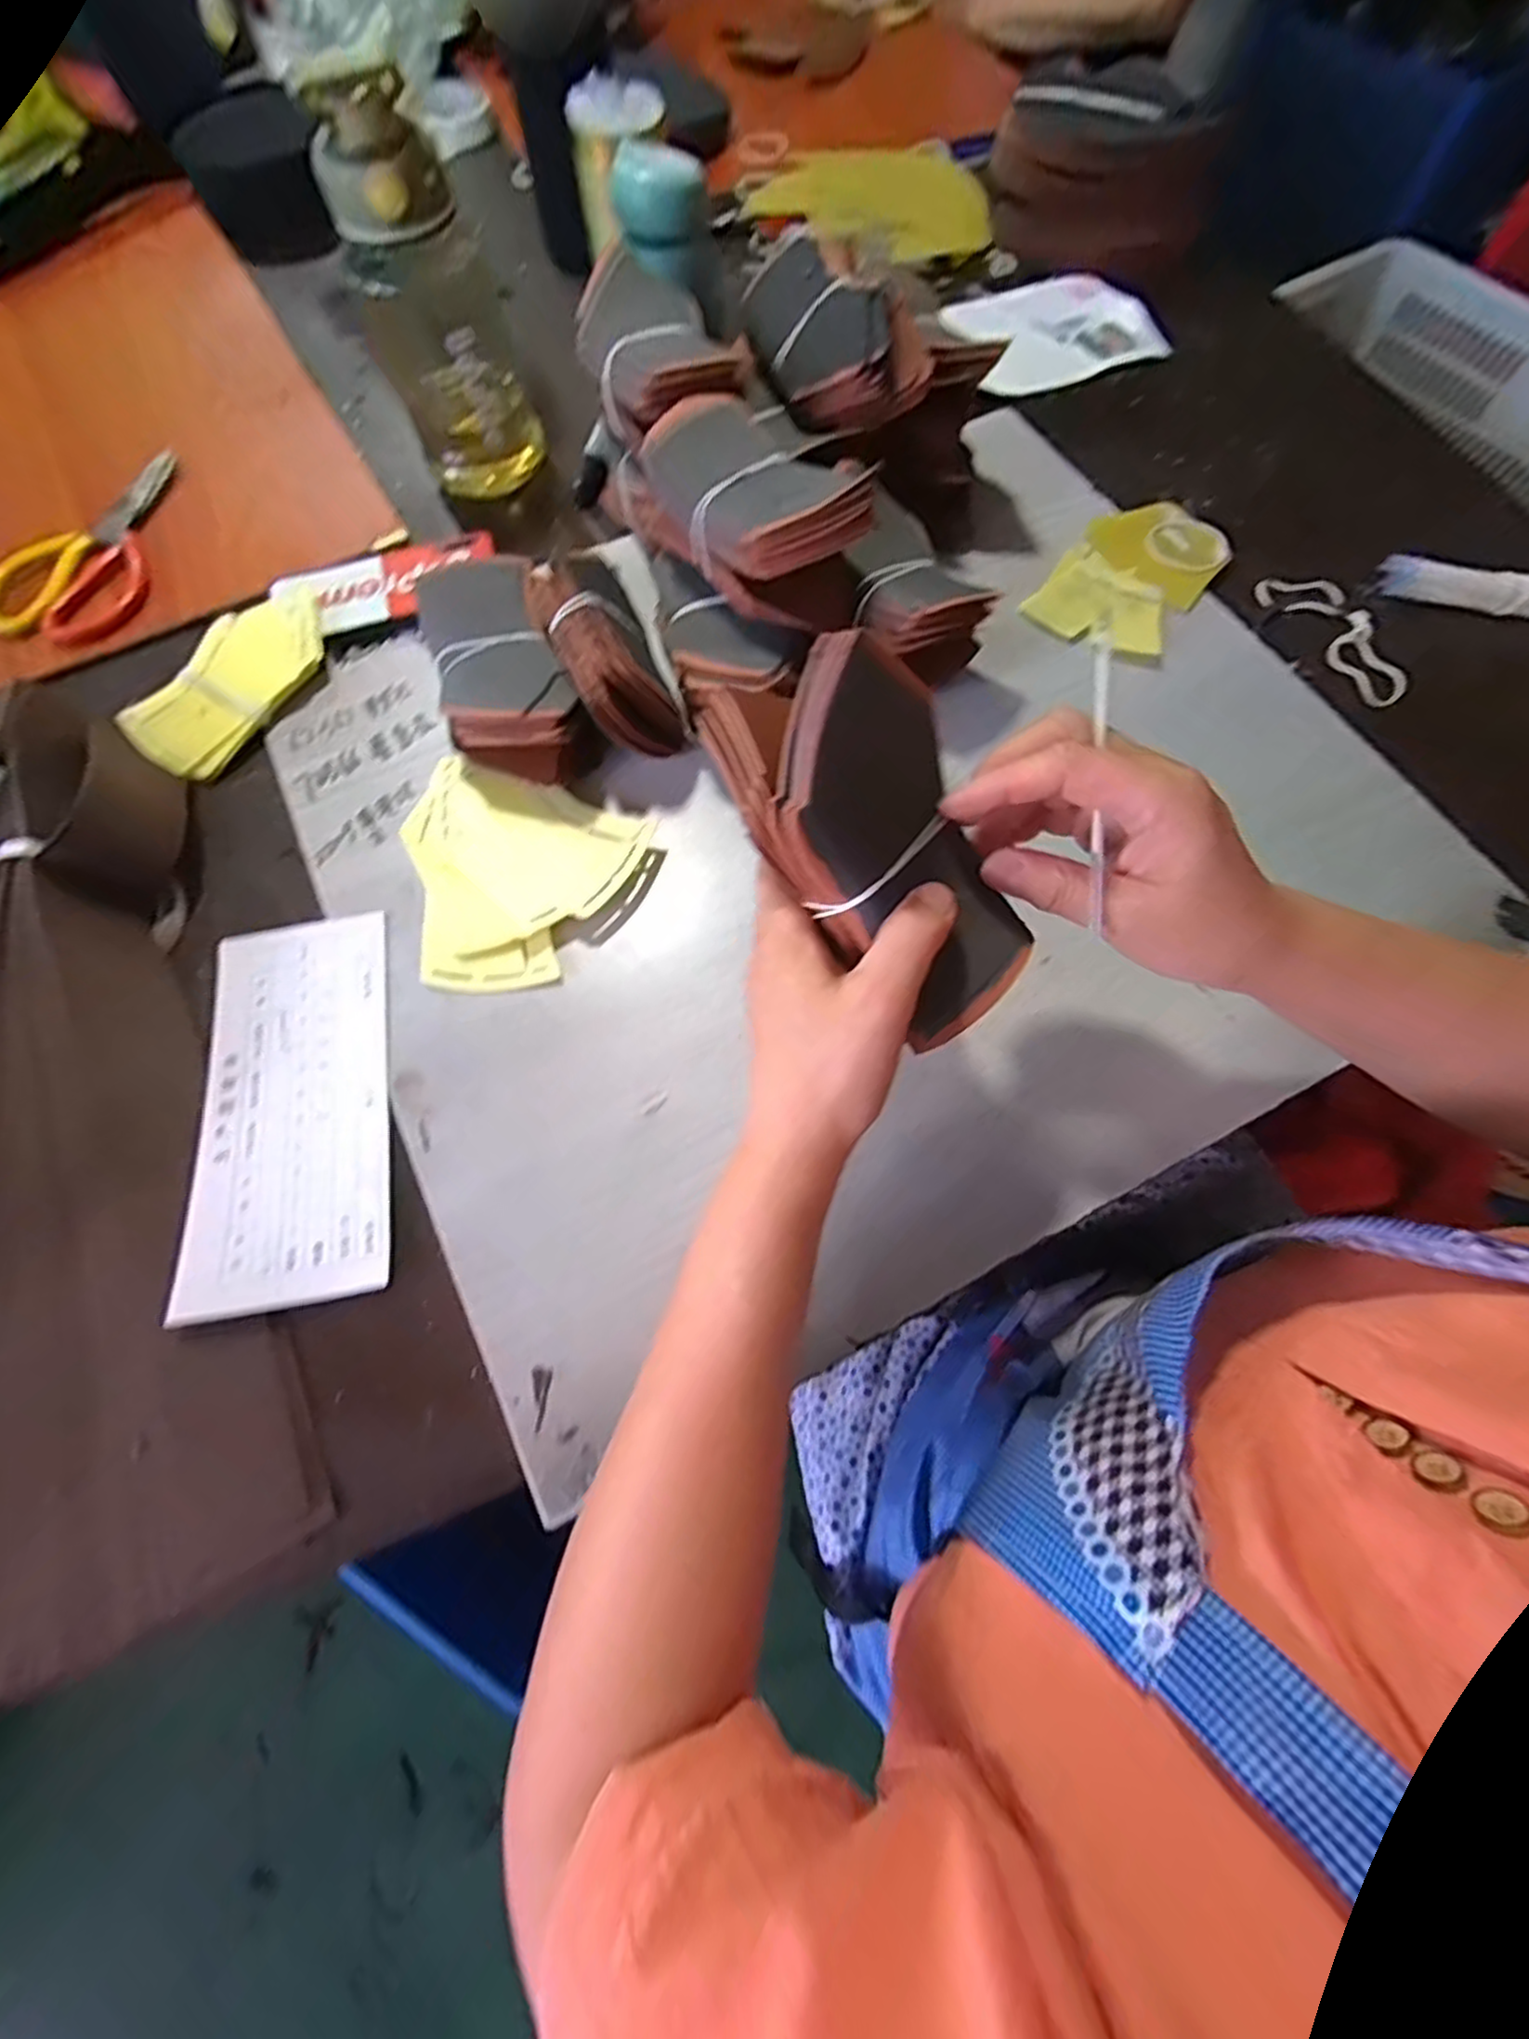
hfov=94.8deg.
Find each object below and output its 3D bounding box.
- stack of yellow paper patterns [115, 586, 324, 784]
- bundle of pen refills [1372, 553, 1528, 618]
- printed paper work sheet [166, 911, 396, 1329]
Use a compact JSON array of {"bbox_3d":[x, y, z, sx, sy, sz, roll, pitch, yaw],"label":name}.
[{"bbox_3d":[-0.356,-0.231,0.472,0.083,0.021,0.151,27,71,10],"label":"stack of yellow paper patterns"},{"bbox_3d":[0.523,-0.310,0.503,0.147,0.023,0.013,15,70,6],"label":"bundle of pen refills"},{"bbox_3d":[-0.247,0.040,0.367,0.096,0.012,0.208,-11,69,-4],"label":"printed paper work sheet"}]

